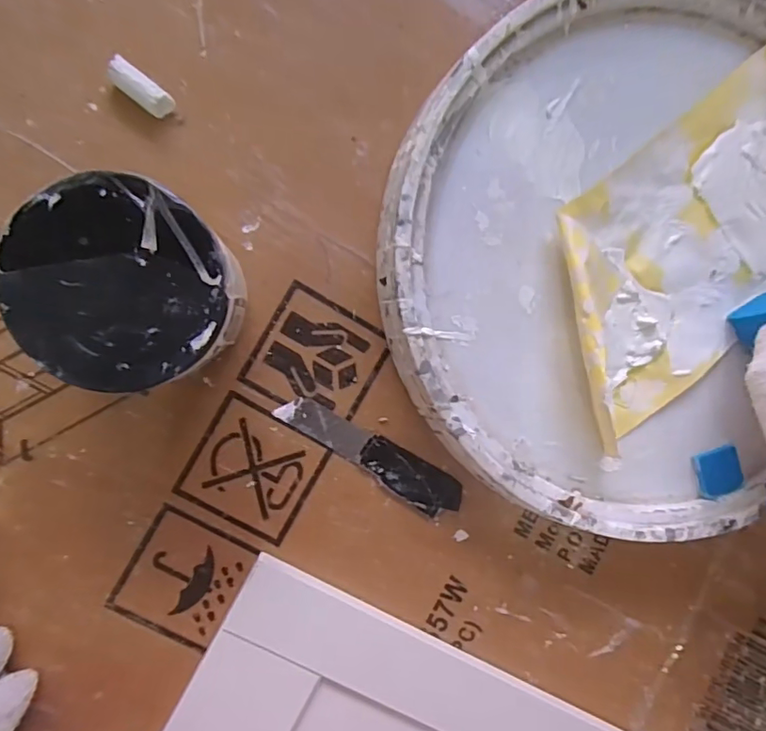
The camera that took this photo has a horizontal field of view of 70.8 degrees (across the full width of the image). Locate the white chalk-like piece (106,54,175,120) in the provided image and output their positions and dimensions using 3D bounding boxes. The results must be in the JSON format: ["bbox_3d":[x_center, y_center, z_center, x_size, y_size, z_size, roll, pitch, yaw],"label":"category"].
[{"bbox_3d":[-0.118,-0.134,0.261,0.030,0.012,0.013,34,87,-6],"label":"white chalk-like piece"}]

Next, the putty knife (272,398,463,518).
[{"bbox_3d":[-0.006,0.050,0.296,0.110,0.004,0.023,31,87,-6],"label":"putty knife"}]

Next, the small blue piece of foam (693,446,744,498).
[{"bbox_3d":[0.187,0.059,0.302,0.025,0.007,0.025,-17,93,-6],"label":"small blue piece of foam"}]

